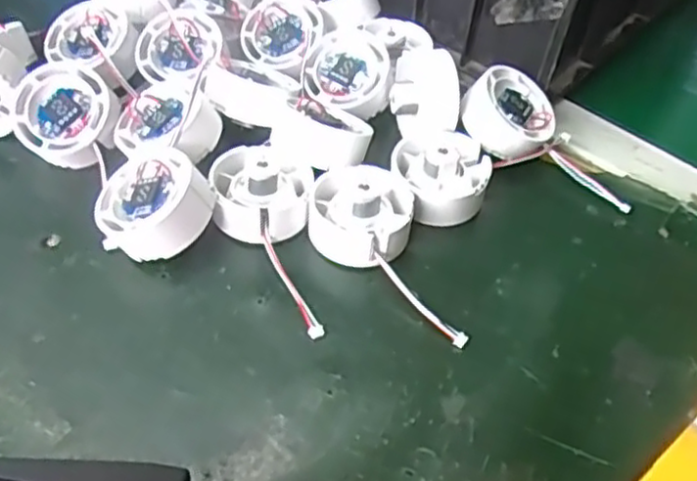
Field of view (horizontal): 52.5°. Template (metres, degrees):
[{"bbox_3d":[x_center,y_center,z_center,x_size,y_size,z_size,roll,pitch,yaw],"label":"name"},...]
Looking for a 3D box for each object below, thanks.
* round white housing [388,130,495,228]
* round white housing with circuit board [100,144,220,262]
[{"bbox_3d":[0.052,-0.038,0.400,0.053,0.033,0.054,3,49,-3],"label":"round white housing"},{"bbox_3d":[-0.098,-0.020,0.356,0.056,0.023,0.055,-8,59,14],"label":"round white housing with circuit board"}]

